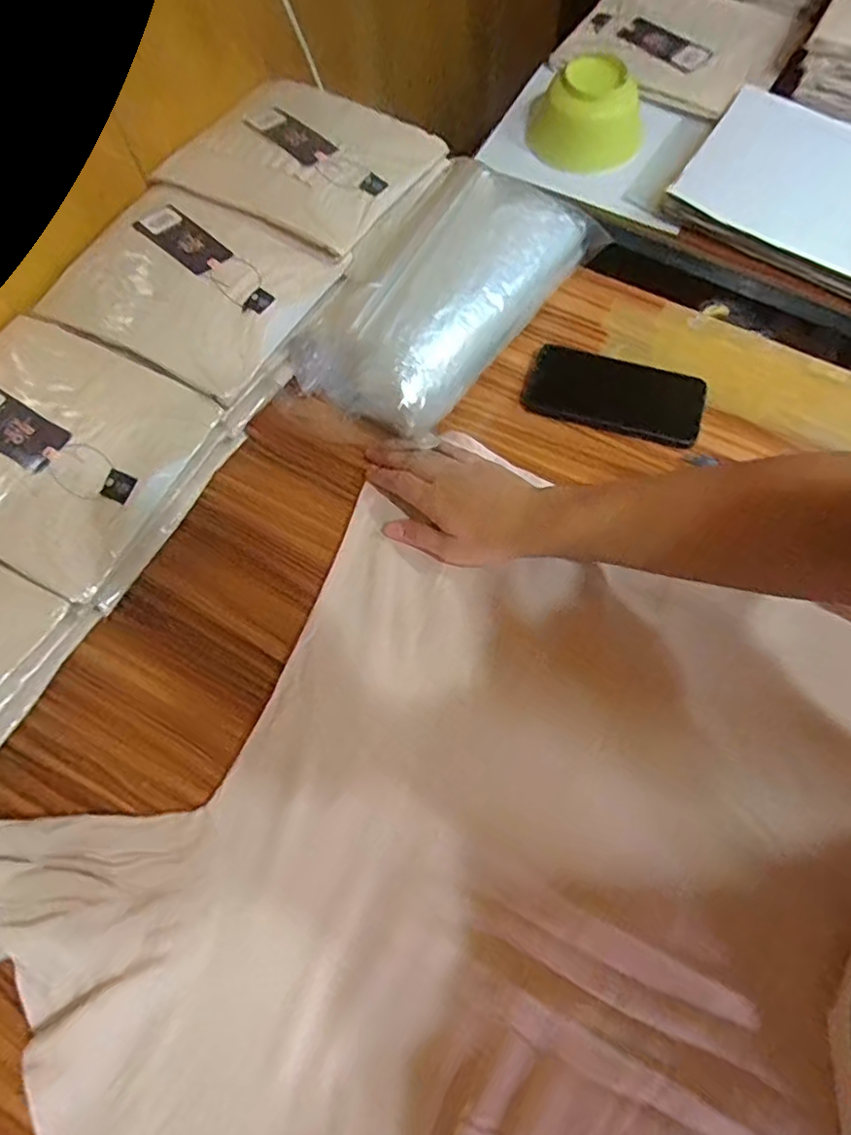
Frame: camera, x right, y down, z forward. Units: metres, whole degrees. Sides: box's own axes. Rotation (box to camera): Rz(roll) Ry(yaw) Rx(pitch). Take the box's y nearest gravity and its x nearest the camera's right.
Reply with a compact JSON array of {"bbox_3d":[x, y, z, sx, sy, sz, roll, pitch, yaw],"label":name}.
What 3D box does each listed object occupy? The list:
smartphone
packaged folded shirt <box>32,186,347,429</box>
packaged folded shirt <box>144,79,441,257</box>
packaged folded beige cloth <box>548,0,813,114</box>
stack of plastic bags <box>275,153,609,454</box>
[{"bbox_3d":[0.183,-0.169,0.601,0.169,0.015,0.080,19,71,10],"label":"smartphone"},{"bbox_3d":[-0.233,-0.275,0.615,0.243,0.042,0.194,26,72,12],"label":"packaged folded shirt"},{"bbox_3d":[-0.136,-0.443,0.668,0.251,0.042,0.201,26,72,12],"label":"packaged folded shirt"},{"bbox_3d":[0.315,-0.654,0.760,0.260,0.042,0.217,29,73,13],"label":"packaged folded beige cloth"},{"bbox_3d":[0.012,-0.263,0.603,0.174,0.107,0.310,32,74,14],"label":"stack of plastic bags"}]

